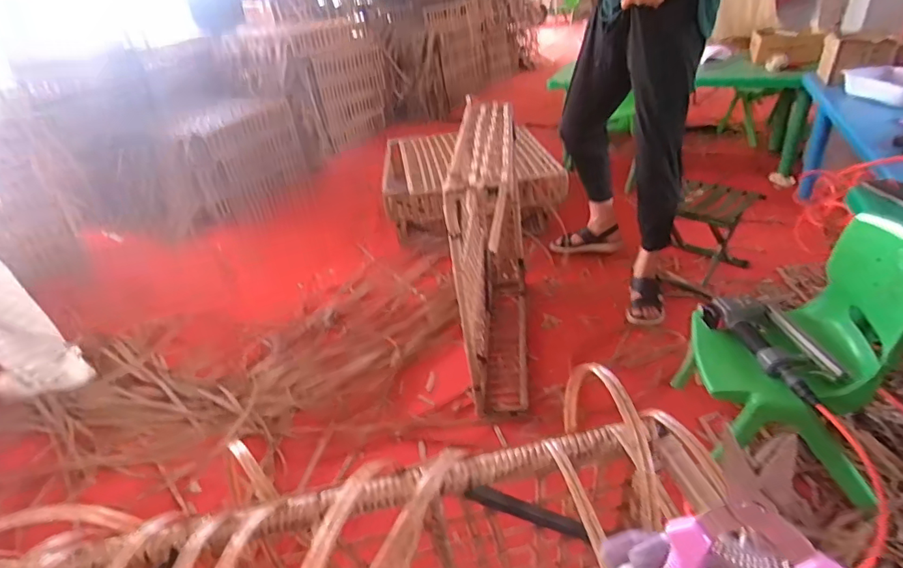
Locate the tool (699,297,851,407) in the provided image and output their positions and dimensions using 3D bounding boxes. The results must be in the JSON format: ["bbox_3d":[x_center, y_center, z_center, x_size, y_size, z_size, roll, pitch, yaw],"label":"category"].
[{"bbox_3d":[0.649,0.113,0.985,0.163,0.053,0.277,-16,34,-15],"label":"tool"}]

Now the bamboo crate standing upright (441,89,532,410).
[{"bbox_3d":[0.126,-0.099,1.403,0.179,0.661,0.774,-1,33,8],"label":"bamboo crate standing upright"}]

